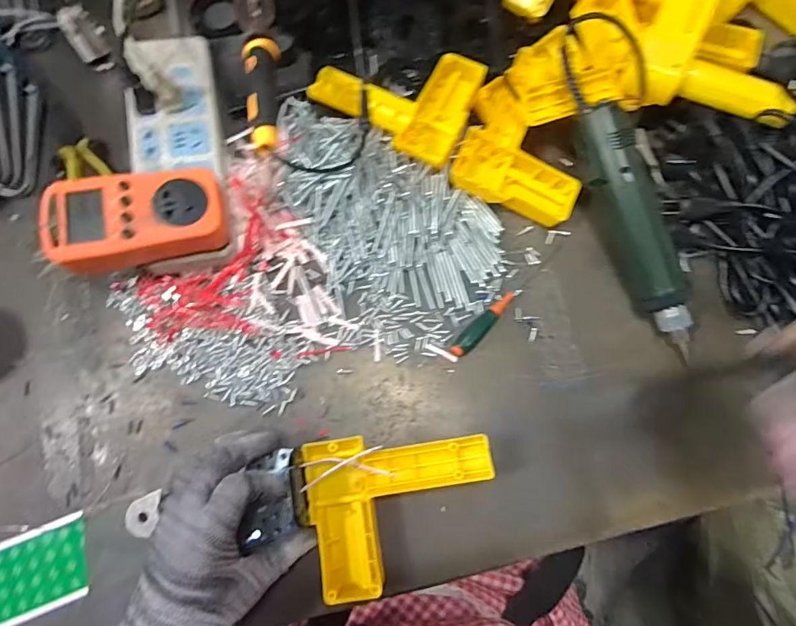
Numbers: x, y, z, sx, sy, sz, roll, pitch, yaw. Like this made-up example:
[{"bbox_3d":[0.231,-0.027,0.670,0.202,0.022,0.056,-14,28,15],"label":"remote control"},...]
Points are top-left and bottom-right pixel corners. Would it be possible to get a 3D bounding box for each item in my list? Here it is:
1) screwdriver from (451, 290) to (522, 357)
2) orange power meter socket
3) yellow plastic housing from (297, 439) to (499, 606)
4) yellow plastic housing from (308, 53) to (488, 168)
[{"bbox_3d":[0.079,0.007,0.406,0.018,0.011,0.084,41,78,7],"label":"screwdriver"},{"bbox_3d":[-0.203,-0.072,0.359,0.126,0.035,0.075,-11,78,-5],"label":"orange power meter socket"},{"bbox_3d":[0.003,0.153,0.357,0.143,0.035,0.114,-8,82,-3],"label":"yellow plastic housing"},{"bbox_3d":[0.001,-0.215,0.436,0.145,0.028,0.110,26,77,3],"label":"yellow plastic housing"}]

